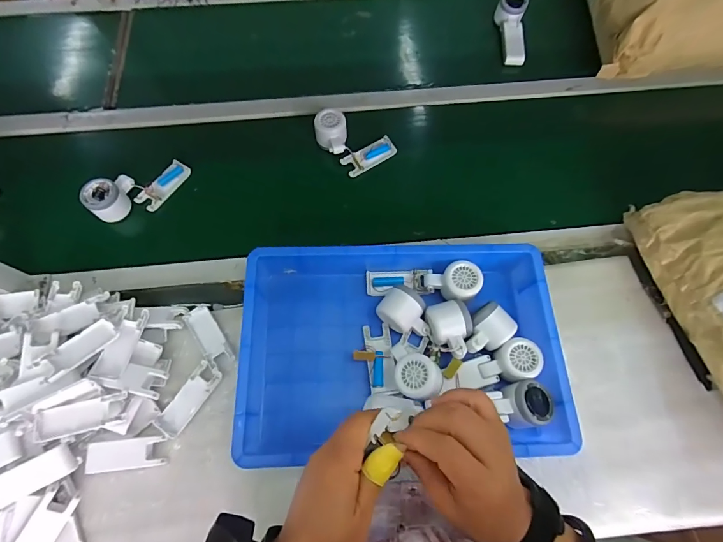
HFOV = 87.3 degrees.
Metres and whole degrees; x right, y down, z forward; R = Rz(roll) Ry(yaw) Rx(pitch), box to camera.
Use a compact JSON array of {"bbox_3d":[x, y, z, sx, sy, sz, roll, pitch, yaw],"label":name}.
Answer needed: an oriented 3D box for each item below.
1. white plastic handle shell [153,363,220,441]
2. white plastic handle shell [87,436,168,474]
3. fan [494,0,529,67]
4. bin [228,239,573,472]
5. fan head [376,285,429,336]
[{"bbox_3d":[-0.247,0.183,0.542,0.037,0.017,0.102,33,71,11],"label":"white plastic handle shell"},{"bbox_3d":[-0.315,0.247,0.511,0.095,0.018,0.038,-6,68,-4],"label":"white plastic handle shell"},{"bbox_3d":[0.328,-0.519,0.817,0.056,0.058,0.155,0,82,-1],"label":"fan"},{"bbox_3d":[0.054,0.106,0.546,0.423,0.084,0.279,-1,68,-2],"label":"bin"},{"bbox_3d":[0.067,0.063,0.563,0.079,0.048,0.055,35,71,12],"label":"fan head"}]

